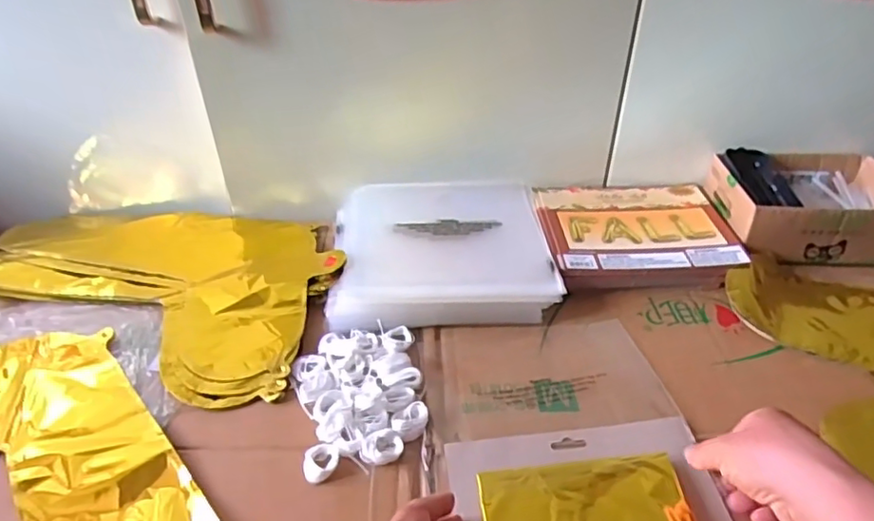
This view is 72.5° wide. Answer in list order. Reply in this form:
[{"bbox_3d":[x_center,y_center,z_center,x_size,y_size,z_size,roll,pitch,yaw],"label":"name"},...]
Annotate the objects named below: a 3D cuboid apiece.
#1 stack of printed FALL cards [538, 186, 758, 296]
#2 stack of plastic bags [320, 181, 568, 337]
[{"bbox_3d":[0.221,-0.032,0.676,0.203,0.025,0.181,-2,38,-2],"label":"stack of printed FALL cards"},{"bbox_3d":[0.005,-0.015,0.641,0.221,0.030,0.224,-3,39,-3],"label":"stack of plastic bags"}]

